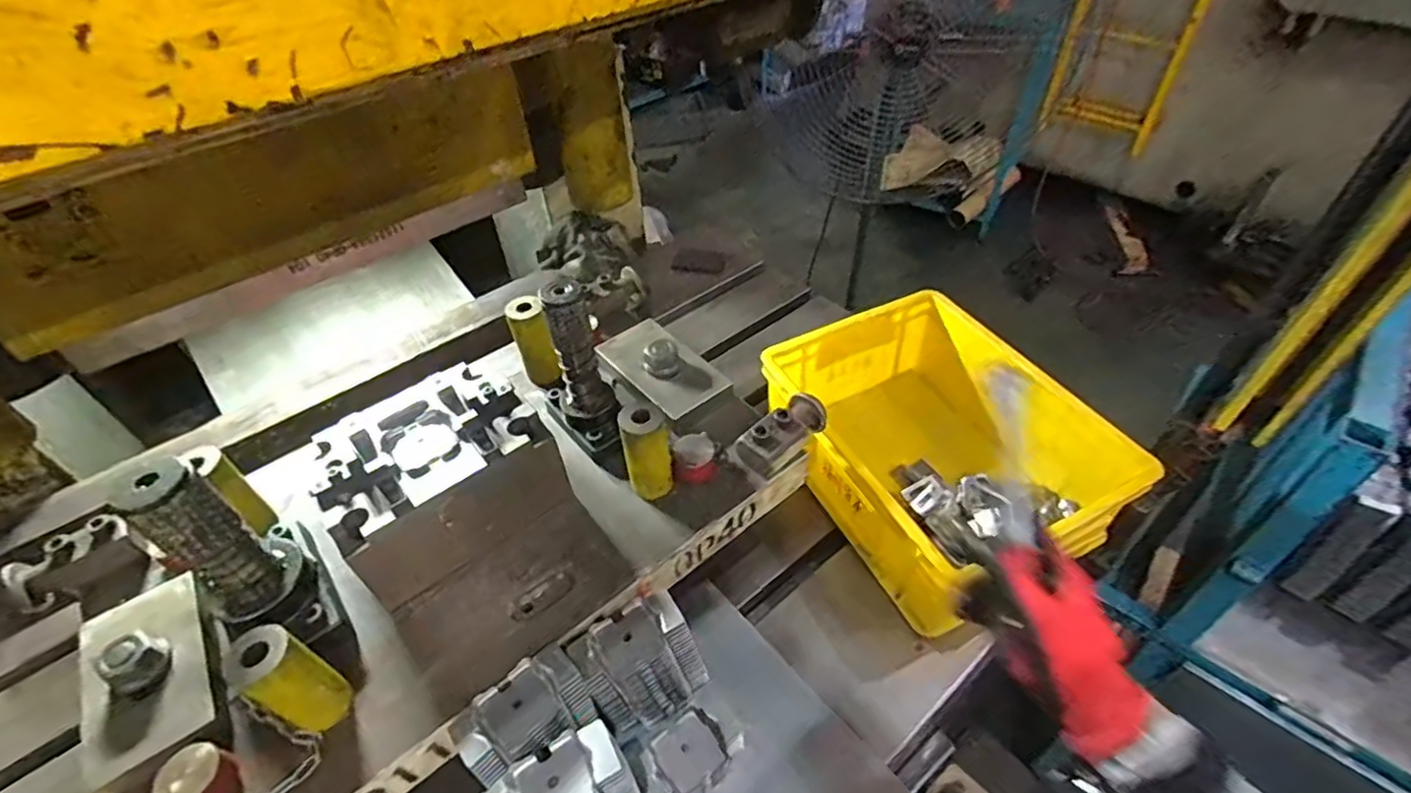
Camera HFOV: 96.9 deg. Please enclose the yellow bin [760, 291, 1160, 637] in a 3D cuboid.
[{"bbox_3d":[0.252,0.061,0.715,0.264,0.160,0.338,-22,48,-17],"label":"yellow bin"}]

